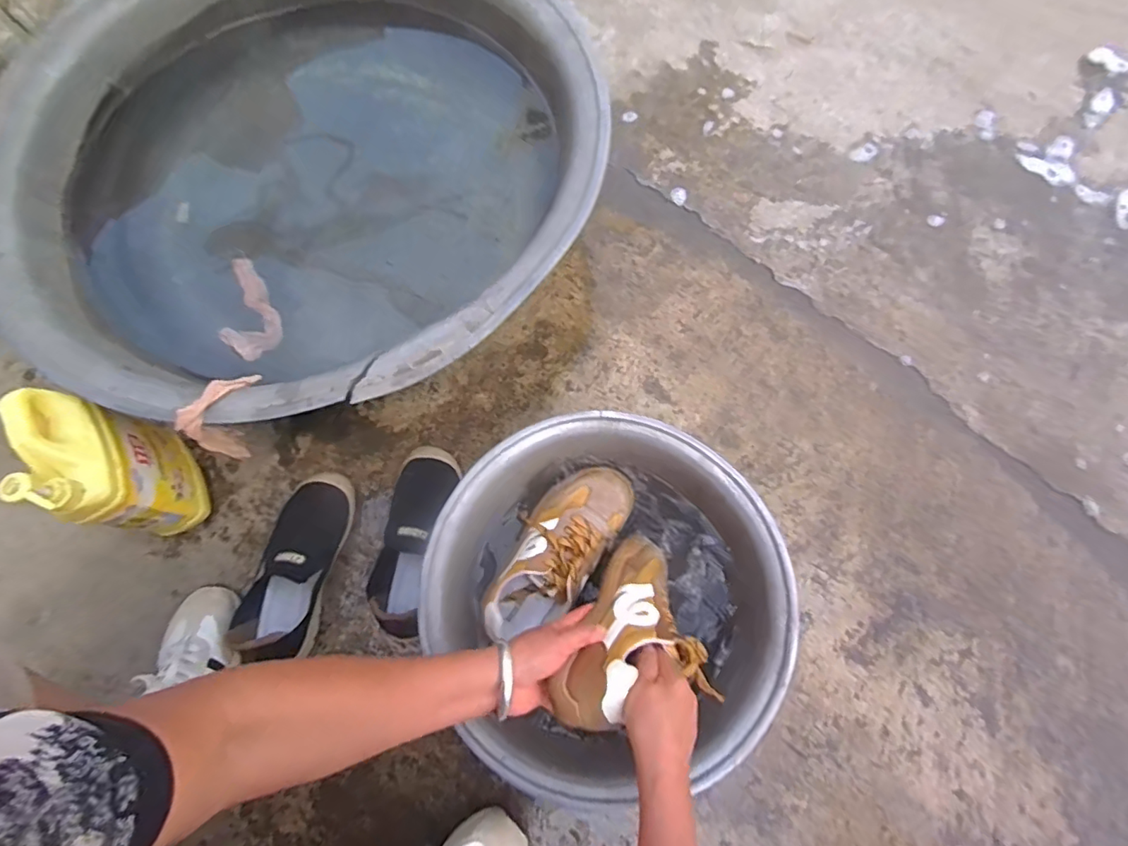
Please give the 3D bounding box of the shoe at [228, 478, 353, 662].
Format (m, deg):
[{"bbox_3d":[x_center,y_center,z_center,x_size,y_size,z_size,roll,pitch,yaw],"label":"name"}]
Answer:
[{"bbox_3d":[-0.346,0.181,0.716,0.092,0.071,0.235,10,74,5],"label":"shoe"}]

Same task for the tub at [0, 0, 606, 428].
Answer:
[{"bbox_3d":[-0.324,-0.335,0.759,0.746,0.231,0.711,-1,73,2],"label":"tub"}]

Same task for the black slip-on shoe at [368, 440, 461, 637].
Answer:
[{"bbox_3d":[-0.196,0.146,0.721,0.085,0.078,0.238,8,74,5],"label":"black slip-on shoe"}]

